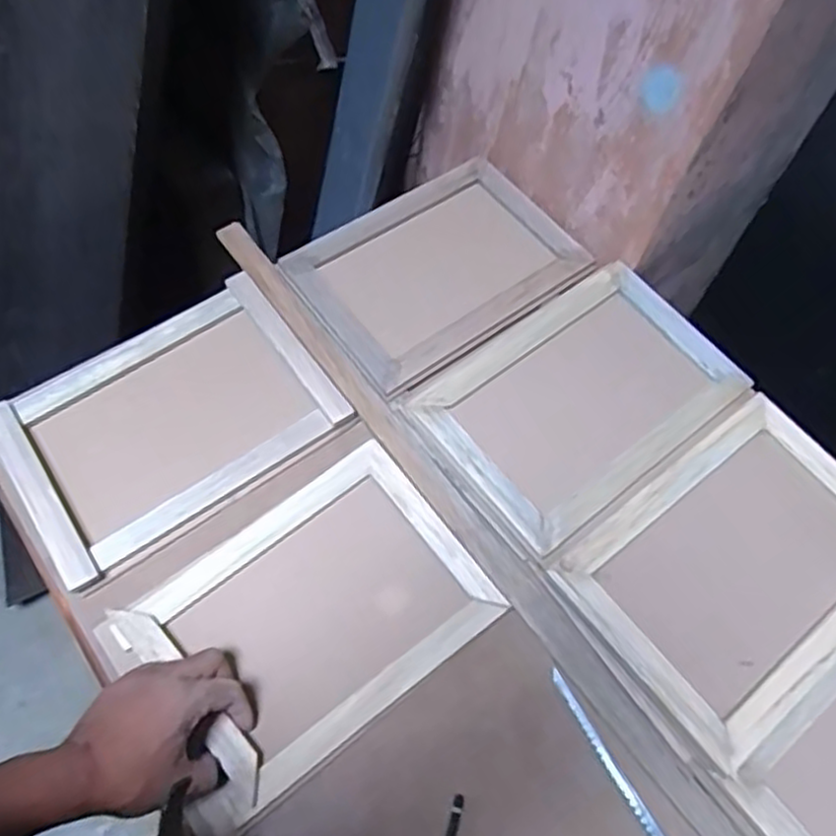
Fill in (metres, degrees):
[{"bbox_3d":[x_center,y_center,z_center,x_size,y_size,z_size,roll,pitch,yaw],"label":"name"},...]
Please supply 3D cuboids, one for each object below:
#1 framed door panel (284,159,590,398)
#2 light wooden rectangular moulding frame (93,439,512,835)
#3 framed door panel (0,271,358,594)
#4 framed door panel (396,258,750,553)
[{"bbox_3d":[0.025,-0.169,0.827,0.302,0.040,0.210,-33,70,-21],"label":"framed door panel"},{"bbox_3d":[-0.097,0.173,0.632,0.294,0.029,0.200,-35,71,-16],"label":"light wooden rectangular moulding frame"},{"bbox_3d":[-0.240,-0.002,0.711,0.295,0.033,0.207,-33,70,-21],"label":"framed door panel"},{"bbox_3d":[0.163,-0.028,0.729,0.303,0.032,0.202,-35,71,-16],"label":"framed door panel"}]

